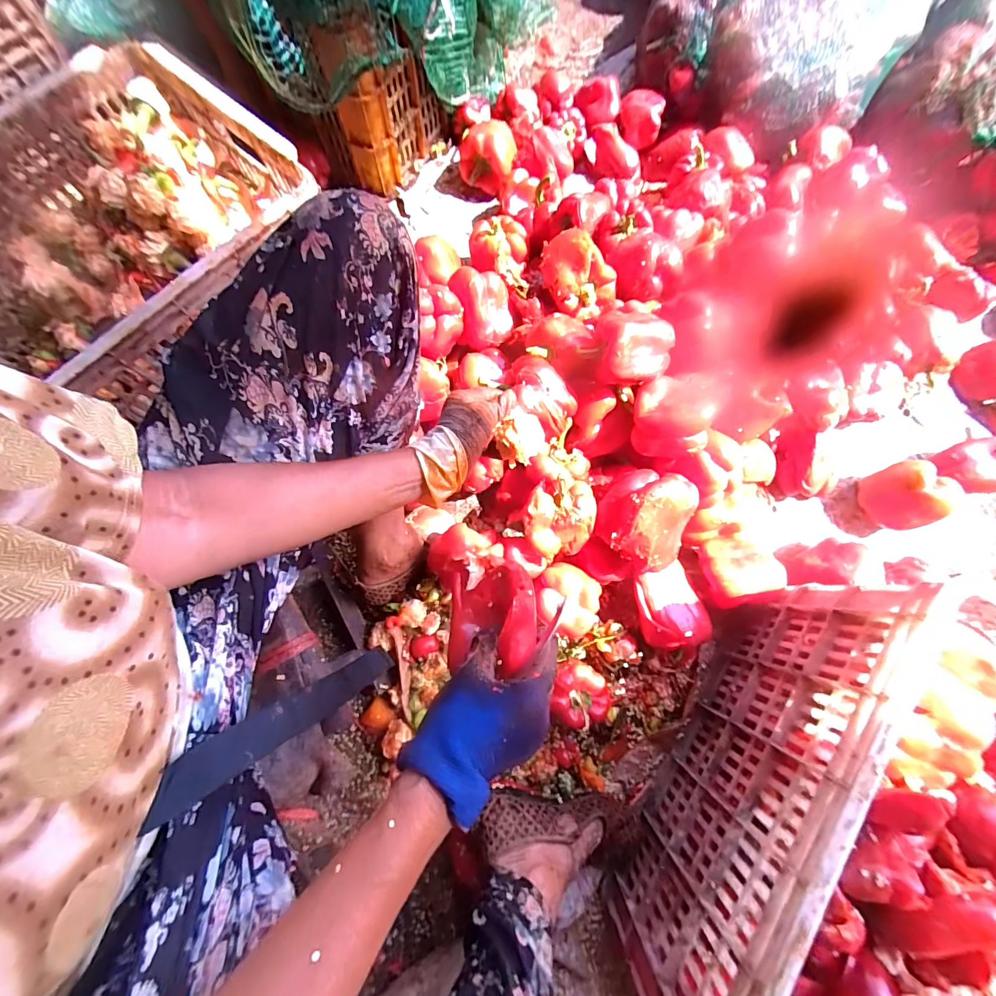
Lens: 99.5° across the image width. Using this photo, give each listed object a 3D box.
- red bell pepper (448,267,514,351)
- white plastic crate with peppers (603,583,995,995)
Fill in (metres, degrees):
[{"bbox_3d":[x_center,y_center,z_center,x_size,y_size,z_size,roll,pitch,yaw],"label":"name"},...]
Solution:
[{"bbox_3d":[-0.023,-0.277,0.611,0.081,0.072,0.094,-5,77,-1],"label":"red bell pepper"},{"bbox_3d":[0.404,0.387,0.438,0.356,0.274,0.493,30,79,6],"label":"white plastic crate with peppers"}]

